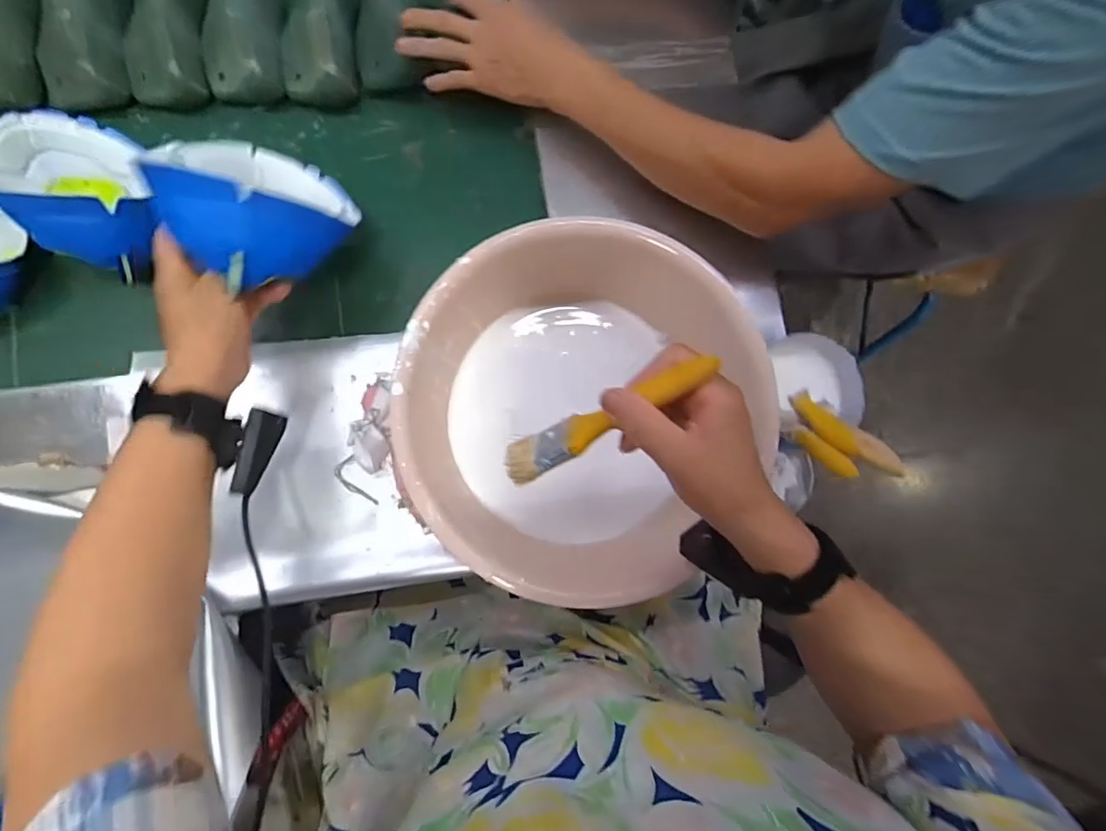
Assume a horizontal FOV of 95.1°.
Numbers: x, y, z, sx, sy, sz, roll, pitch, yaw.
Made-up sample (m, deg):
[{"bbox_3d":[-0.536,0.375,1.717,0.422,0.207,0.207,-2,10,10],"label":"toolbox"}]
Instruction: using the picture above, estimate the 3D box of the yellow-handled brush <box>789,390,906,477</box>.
[{"bbox_3d":[0.245,0.014,0.429,0.025,0.119,0.015,-23,126,-6],"label":"yellow-handled brush"}]

